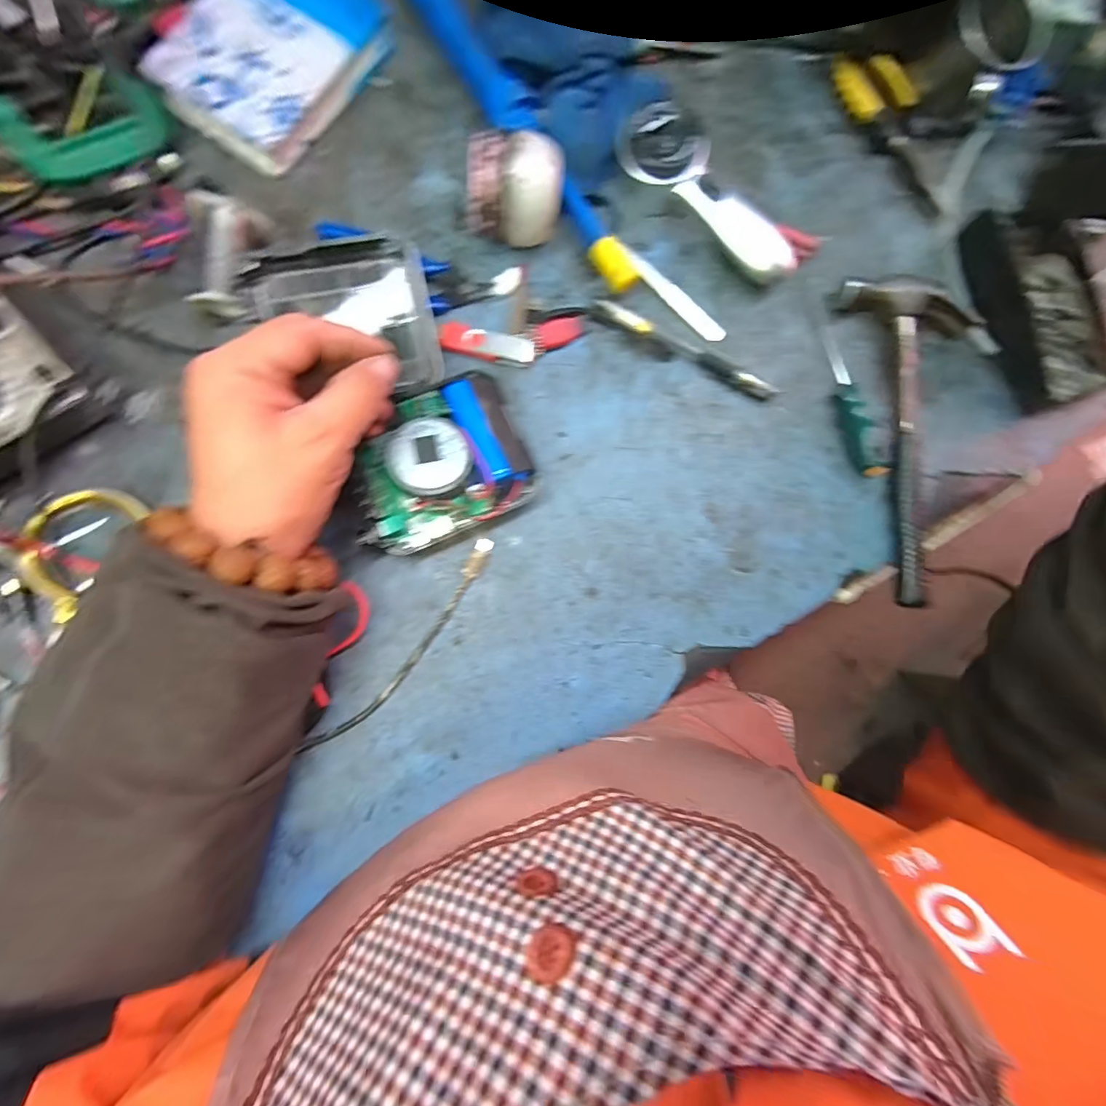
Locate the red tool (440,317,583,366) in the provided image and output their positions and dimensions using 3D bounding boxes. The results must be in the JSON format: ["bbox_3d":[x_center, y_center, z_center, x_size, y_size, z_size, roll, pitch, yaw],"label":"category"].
[{"bbox_3d":[-0.028,-0.149,0.349,0.099,0.008,0.032,-5,85,-7],"label":"red tool"}]

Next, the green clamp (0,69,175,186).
[{"bbox_3d":[-0.309,-0.284,0.326,0.096,0.025,0.048,-38,89,-8],"label":"green clamp"}]

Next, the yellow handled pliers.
[{"bbox_3d":[0.280,-0.346,0.405,0.057,0.012,0.148,-23,87,-8],"label":"yellow handled pliers"}]

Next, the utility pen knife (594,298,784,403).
[{"bbox_3d":[0.098,-0.151,0.363,0.145,0.011,0.015,25,82,-3],"label":"utility pen knife"}]

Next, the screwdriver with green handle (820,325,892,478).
[{"bbox_3d":[0.224,-0.116,0.369,0.021,0.015,0.120,-8,85,-7],"label":"screwdriver with green handle"}]

